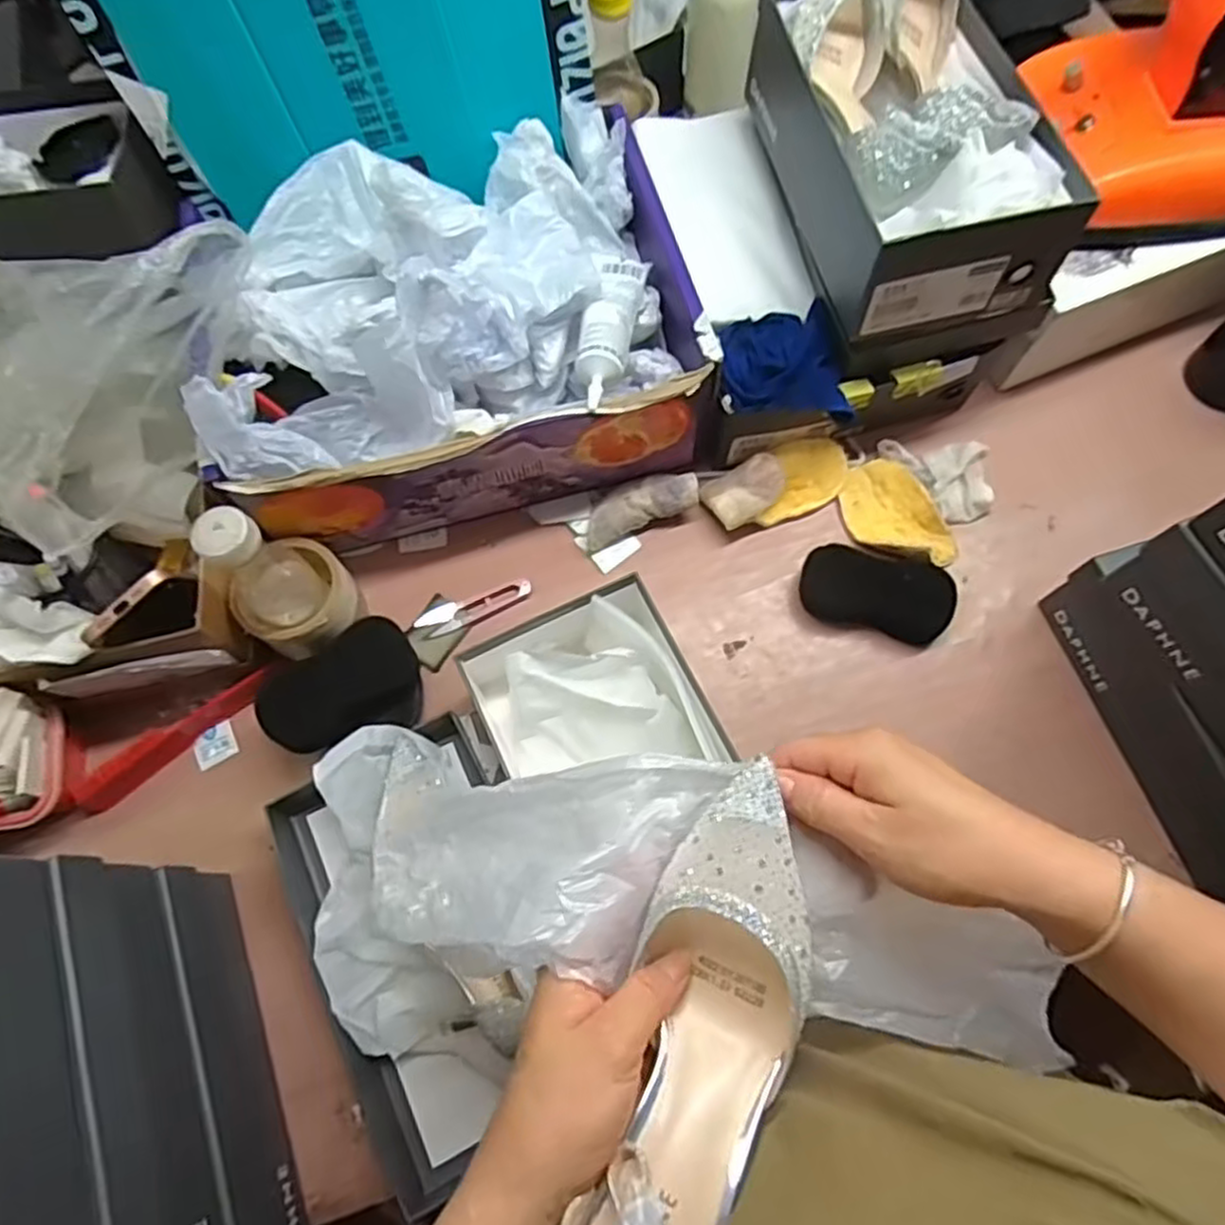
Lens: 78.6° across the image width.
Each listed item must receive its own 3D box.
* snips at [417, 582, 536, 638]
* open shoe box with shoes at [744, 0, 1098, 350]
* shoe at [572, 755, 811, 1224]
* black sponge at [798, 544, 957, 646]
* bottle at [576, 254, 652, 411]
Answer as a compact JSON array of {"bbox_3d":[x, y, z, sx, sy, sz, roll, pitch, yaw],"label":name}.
[{"bbox_3d":[-0.122,-0.004,0.668,0.104,0.008,0.027,-21,71,-6],"label":"snips"},{"bbox_3d":[0.228,-0.377,0.591,0.164,0.121,0.302,-13,71,-3],"label":"open shoe box with shoes"},{"bbox_3d":[0.034,0.185,0.297,0.070,0.074,0.240,19,66,8],"label":"shoe"},{"bbox_3d":[0.229,-0.020,0.648,0.125,0.031,0.063,16,72,7],"label":"black sponge"},{"bbox_3d":[0.000,-0.232,0.610,0.044,0.041,0.161,6,71,4],"label":"bottle"}]

